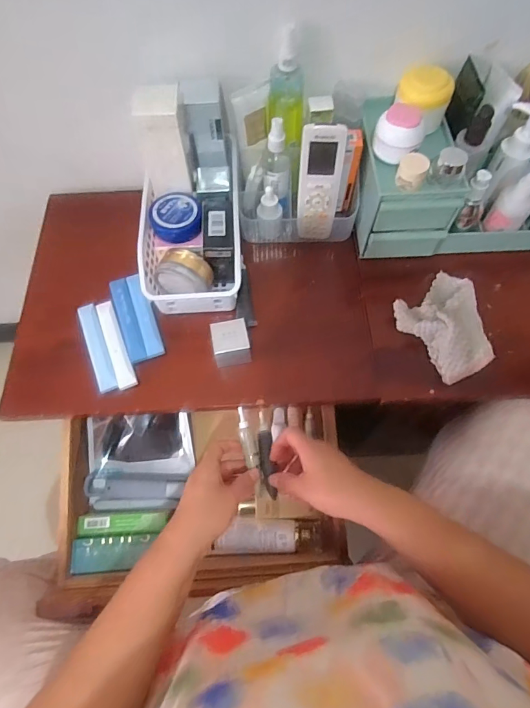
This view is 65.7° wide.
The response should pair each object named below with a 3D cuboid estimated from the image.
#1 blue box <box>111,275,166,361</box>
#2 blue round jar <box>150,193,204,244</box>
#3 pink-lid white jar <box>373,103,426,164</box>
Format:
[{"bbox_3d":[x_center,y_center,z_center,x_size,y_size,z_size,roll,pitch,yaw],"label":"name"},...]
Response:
[{"bbox_3d":[-0.169,-0.050,0.541,0.045,0.010,0.126,-21,67,-8],"label":"blue box"},{"bbox_3d":[-0.113,-0.176,0.529,0.064,0.024,0.061,0,65,1],"label":"blue round jar"},{"bbox_3d":[0.160,-0.261,0.488,0.055,0.043,0.050,0,65,1],"label":"pink-lid white jar"}]

